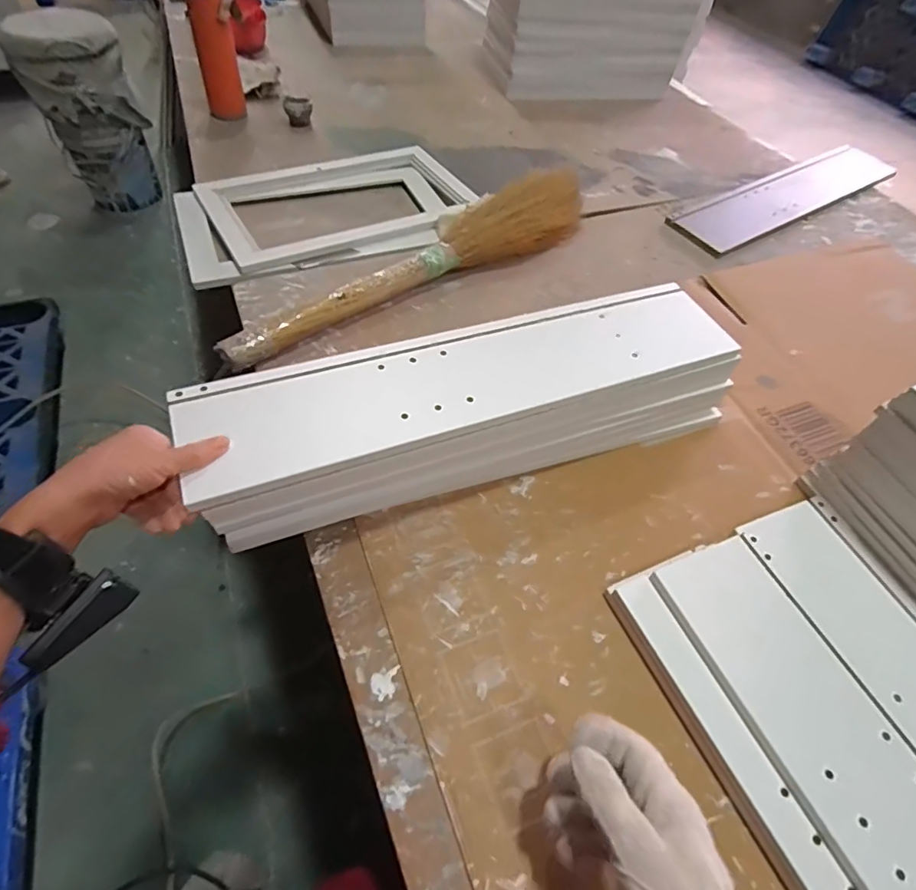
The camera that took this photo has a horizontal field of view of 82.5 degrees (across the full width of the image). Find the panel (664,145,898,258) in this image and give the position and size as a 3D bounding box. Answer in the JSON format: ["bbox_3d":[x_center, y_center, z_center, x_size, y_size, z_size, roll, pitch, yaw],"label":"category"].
[{"bbox_3d":[0.626,-0.474,0.986,0.561,0.012,0.126,-27,63,-20],"label":"panel"}]

